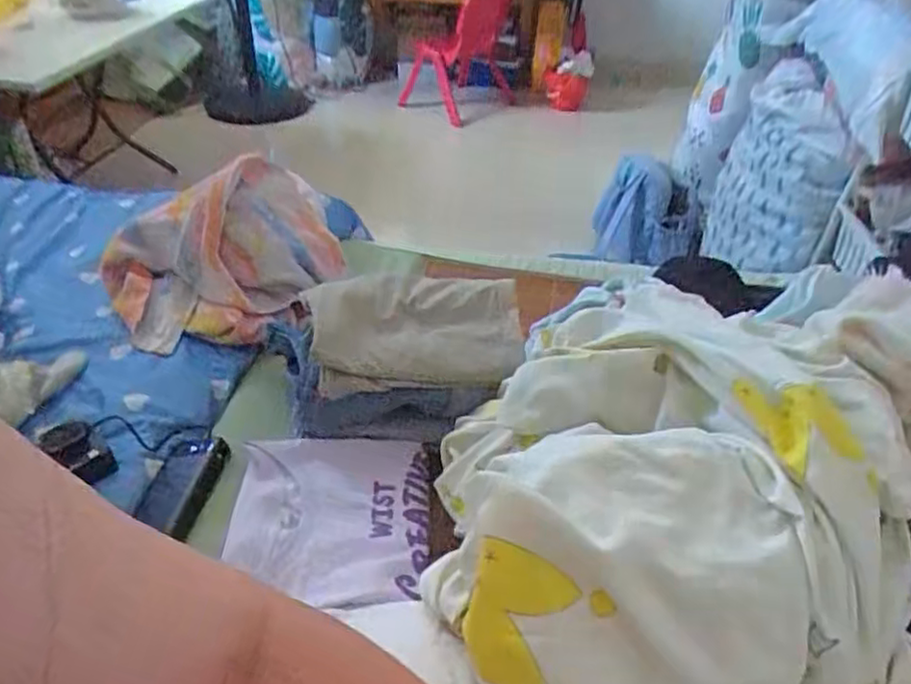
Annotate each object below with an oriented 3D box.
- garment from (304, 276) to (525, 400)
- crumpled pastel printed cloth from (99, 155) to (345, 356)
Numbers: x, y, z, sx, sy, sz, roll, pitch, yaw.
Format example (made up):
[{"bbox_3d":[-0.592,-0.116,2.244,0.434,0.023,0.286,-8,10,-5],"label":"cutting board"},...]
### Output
[{"bbox_3d":[-0.057,-0.020,0.833,0.264,0.058,0.184,2,38,0],"label":"garment"},{"bbox_3d":[-0.363,-0.139,1.039,0.314,0.192,0.340,-20,43,-26],"label":"crumpled pastel printed cloth"}]

